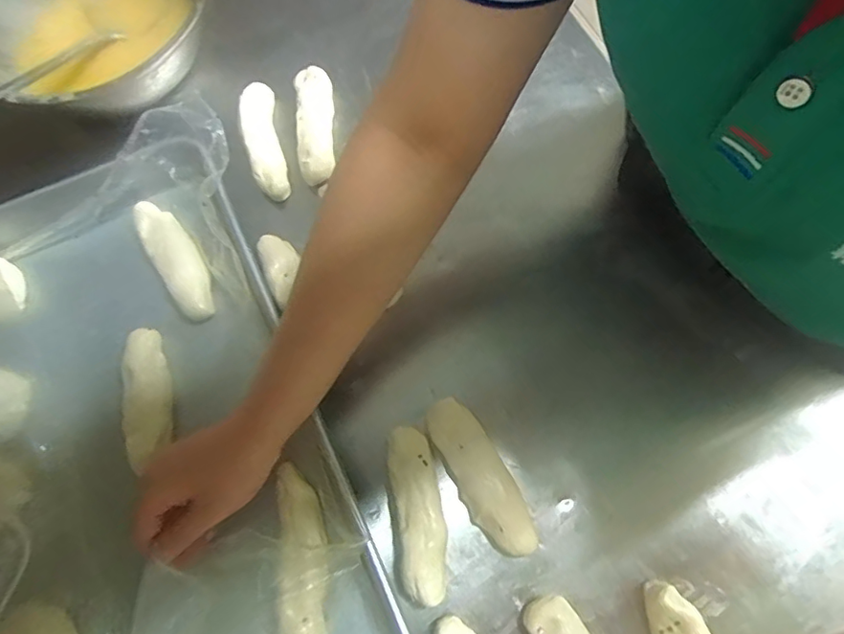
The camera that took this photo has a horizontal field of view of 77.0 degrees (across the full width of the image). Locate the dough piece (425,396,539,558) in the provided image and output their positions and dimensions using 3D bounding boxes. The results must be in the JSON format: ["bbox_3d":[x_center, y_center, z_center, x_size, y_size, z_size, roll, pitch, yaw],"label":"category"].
[{"bbox_3d":[0.047,0.121,0.408,0.042,0.034,0.127,-26,72,-8],"label":"dough piece"}]

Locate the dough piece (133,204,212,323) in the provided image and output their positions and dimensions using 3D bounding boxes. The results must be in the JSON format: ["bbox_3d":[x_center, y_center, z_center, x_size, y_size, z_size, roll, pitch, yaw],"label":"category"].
[{"bbox_3d":[-0.218,-0.055,0.473,0.036,0.019,0.124,-30,73,-9],"label":"dough piece"}]

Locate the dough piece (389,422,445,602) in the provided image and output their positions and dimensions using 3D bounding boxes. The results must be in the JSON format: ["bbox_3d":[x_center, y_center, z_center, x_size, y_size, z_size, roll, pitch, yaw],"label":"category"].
[{"bbox_3d":[-0.002,0.147,0.404,0.034,0.028,0.123,-6,71,-1],"label":"dough piece"}]

